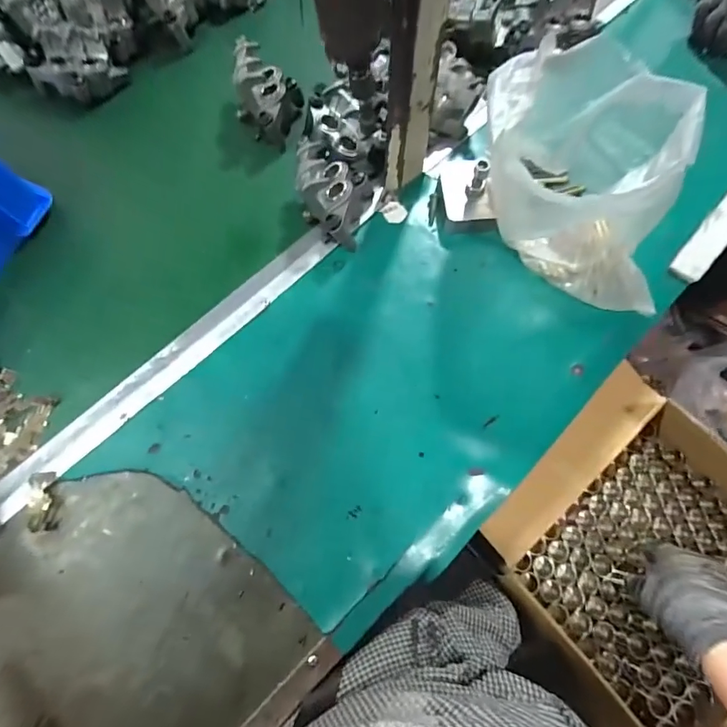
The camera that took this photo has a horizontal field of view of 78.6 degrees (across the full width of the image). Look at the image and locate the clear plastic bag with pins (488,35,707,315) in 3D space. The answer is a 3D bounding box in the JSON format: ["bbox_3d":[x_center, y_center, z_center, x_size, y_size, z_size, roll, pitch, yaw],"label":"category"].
[{"bbox_3d":[0.221,-0.165,0.415,0.148,0.136,0.228,-34,76,-10],"label":"clear plastic bag with pins"}]

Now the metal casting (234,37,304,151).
[{"bbox_3d":[-0.120,-0.315,0.521,0.078,0.061,0.093,16,74,5],"label":"metal casting"}]

